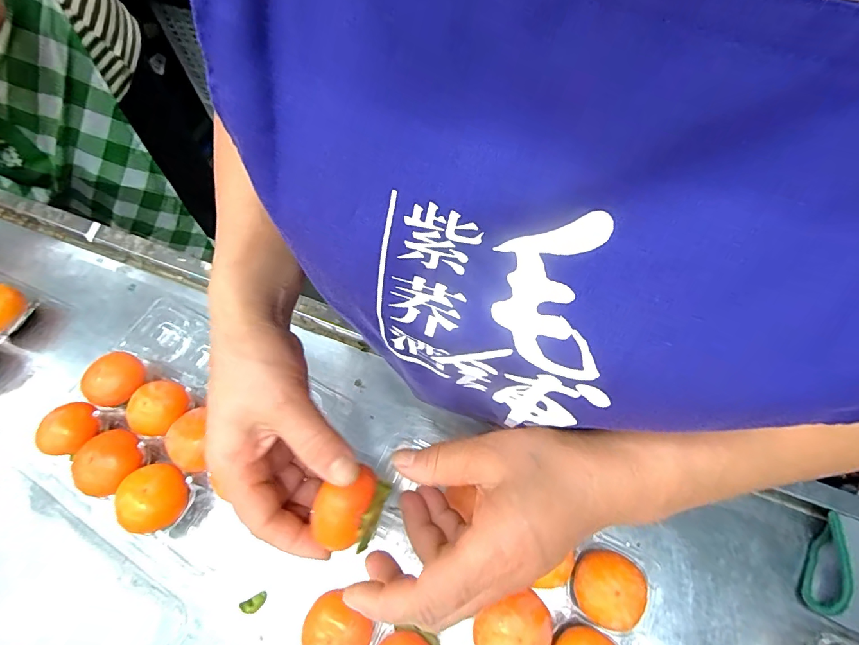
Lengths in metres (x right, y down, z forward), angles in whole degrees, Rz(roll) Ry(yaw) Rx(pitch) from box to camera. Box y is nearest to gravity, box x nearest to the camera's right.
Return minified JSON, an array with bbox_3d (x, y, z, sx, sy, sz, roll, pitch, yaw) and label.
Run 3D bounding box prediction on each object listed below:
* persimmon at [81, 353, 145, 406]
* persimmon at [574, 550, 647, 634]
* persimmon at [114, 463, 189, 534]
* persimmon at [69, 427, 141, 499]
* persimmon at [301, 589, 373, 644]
[{"bbox_3d":[-0.286,0.055,0.398,0.043,0.040,0.048,33,69,17],"label":"persimmon"},{"bbox_3d":[0.125,0.190,0.311,0.045,0.040,0.046,30,67,15],"label":"persimmon"},{"bbox_3d":[-0.219,0.141,0.348,0.046,0.044,0.048,-1,63,2],"label":"persimmon"},{"bbox_3d":[-0.264,0.116,0.357,0.049,0.036,0.049,-1,63,2],"label":"persimmon"},{"bbox_3d":[-0.064,0.216,0.304,0.044,0.045,0.040,0,63,1],"label":"persimmon"}]

